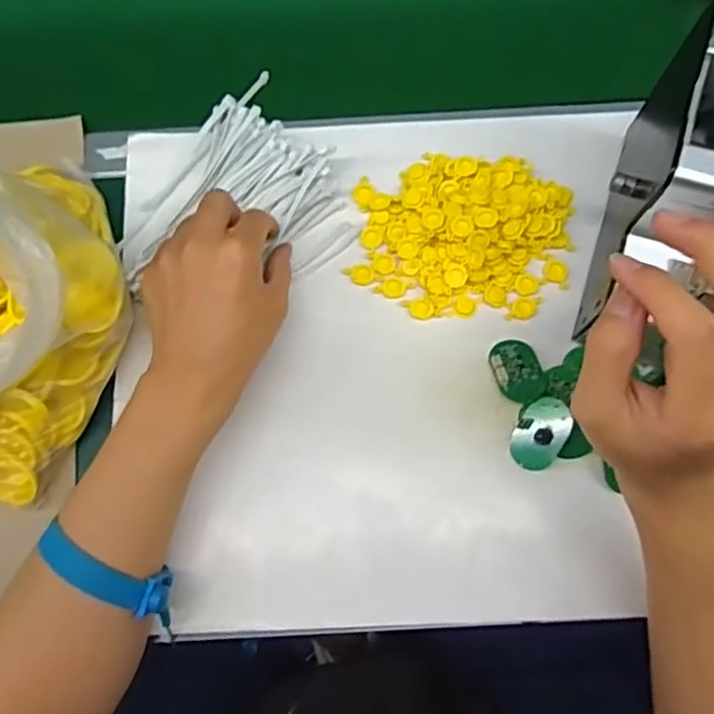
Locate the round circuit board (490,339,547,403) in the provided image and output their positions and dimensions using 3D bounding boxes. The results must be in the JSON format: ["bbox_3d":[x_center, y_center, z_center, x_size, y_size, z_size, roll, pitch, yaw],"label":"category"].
[{"bbox_3d":[0.116,0.009,0.465,0.035,0.010,0.046,-12,76,-4],"label":"round circuit board"}]

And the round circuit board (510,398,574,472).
[{"bbox_3d":[0.128,0.053,0.448,0.033,0.005,0.051,31,89,24],"label":"round circuit board"}]

